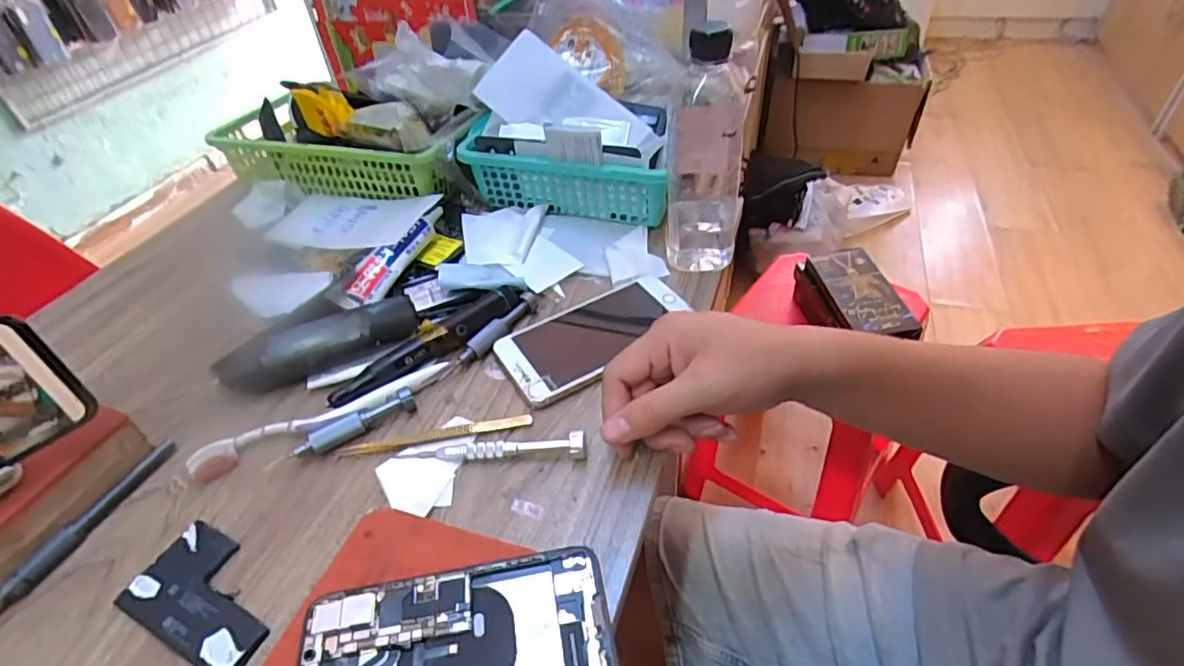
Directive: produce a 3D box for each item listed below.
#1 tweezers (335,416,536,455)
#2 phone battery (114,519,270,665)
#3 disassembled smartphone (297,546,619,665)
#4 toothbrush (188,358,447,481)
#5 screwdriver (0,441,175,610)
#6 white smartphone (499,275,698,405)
[{"bbox_3d":[-0.108,0.069,0.409,0.131,0.008,0.013,-9,43,-4],"label":"tweezers"},{"bbox_3d":[-0.217,0.149,0.338,0.095,0.007,0.056,17,48,23],"label":"phone battery"},{"bbox_3d":[-0.061,0.142,0.271,0.139,0.009,0.067,-10,43,-4],"label":"disassembled smartphone"},{"bbox_3d":[-0.186,0.059,0.421,0.177,0.014,0.023,-20,45,-15],"label":"toothbrush"},{"bbox_3d":[-0.325,0.126,0.373,0.013,0.016,0.144,12,46,18],"label":"screwdriver"},{"bbox_3d":[0.004,-0.001,0.469,0.153,0.007,0.079,-26,47,-20],"label":"white smartphone"}]

